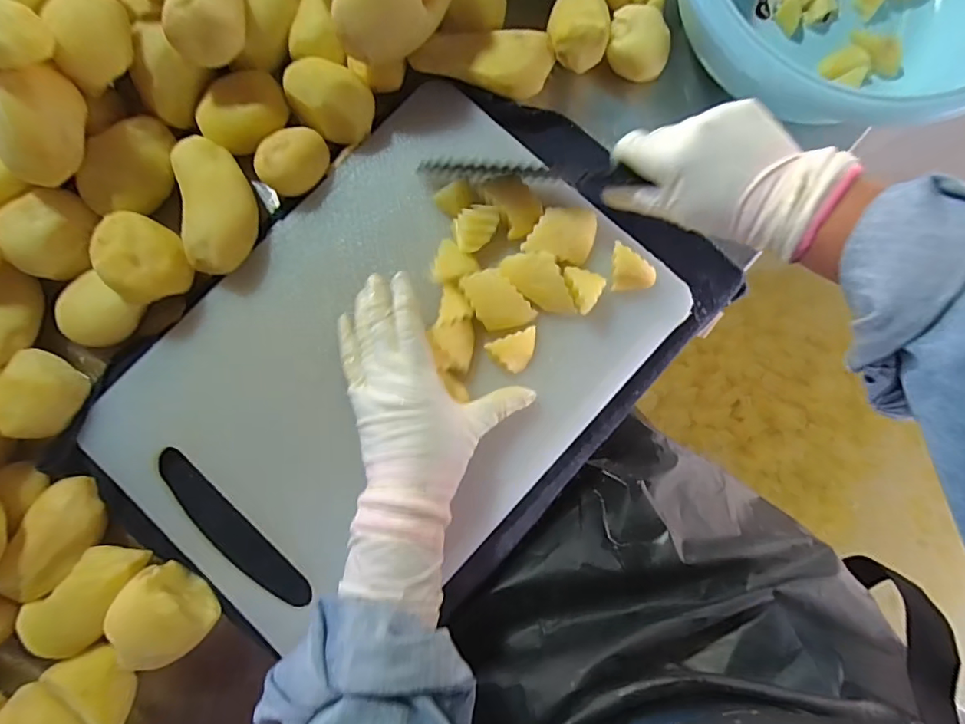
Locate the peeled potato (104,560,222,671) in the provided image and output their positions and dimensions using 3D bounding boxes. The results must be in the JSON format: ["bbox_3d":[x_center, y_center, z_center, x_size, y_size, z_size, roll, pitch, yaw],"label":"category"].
[{"bbox_3d":[-0.220,0.175,0.351,0.052,0.048,0.058,-40,84,-5],"label":"peeled potato"}]

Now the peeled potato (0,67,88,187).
[{"bbox_3d":[-0.302,-0.155,0.344,0.067,0.053,0.066,0,82,0],"label":"peeled potato"}]

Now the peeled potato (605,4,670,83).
[{"bbox_3d":[0.122,-0.246,0.409,0.047,0.047,0.045,0,82,0],"label":"peeled potato"}]

